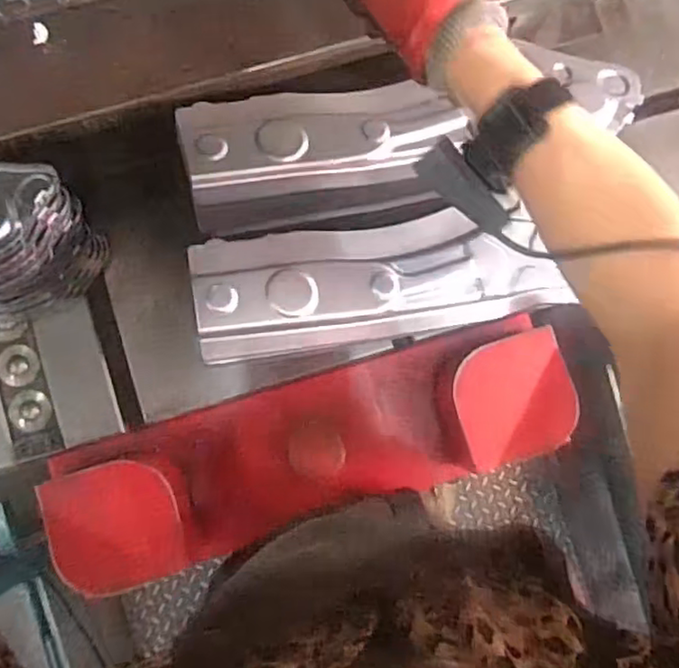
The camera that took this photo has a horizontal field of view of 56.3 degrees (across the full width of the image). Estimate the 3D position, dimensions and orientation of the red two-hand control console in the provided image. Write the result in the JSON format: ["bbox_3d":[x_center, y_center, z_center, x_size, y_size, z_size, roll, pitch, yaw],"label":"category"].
[{"bbox_3d":[-0.020,0.123,0.665,0.514,0.102,0.154,-17,86,-4],"label":"red two-hand control console"}]

